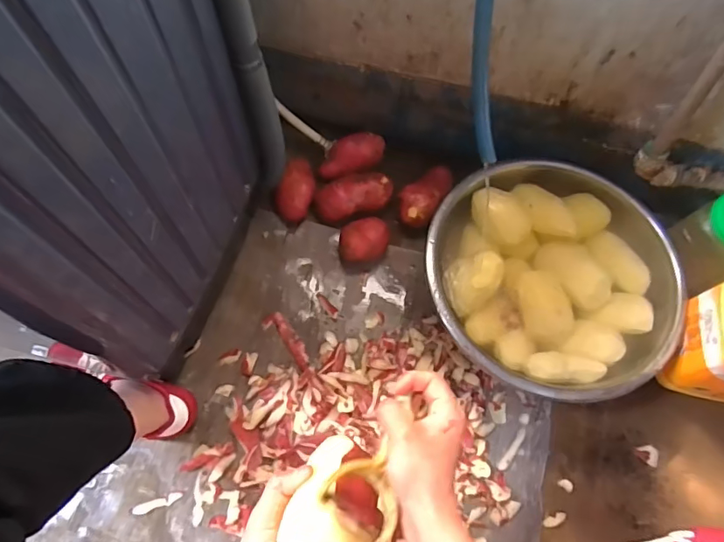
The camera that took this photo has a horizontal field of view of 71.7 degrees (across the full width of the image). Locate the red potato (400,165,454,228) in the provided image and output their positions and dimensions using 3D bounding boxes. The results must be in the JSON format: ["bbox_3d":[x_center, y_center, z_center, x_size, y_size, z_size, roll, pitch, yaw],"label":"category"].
[{"bbox_3d":[0.114,-0.138,0.897,0.067,0.057,0.139,26,68,11],"label":"red potato"}]

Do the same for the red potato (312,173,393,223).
[{"bbox_3d":[-0.015,-0.132,0.890,0.134,0.055,0.071,-17,67,-8],"label":"red potato"}]

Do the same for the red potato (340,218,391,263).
[{"bbox_3d":[0.005,-0.050,0.857,0.077,0.058,0.087,10,66,4],"label":"red potato"}]

